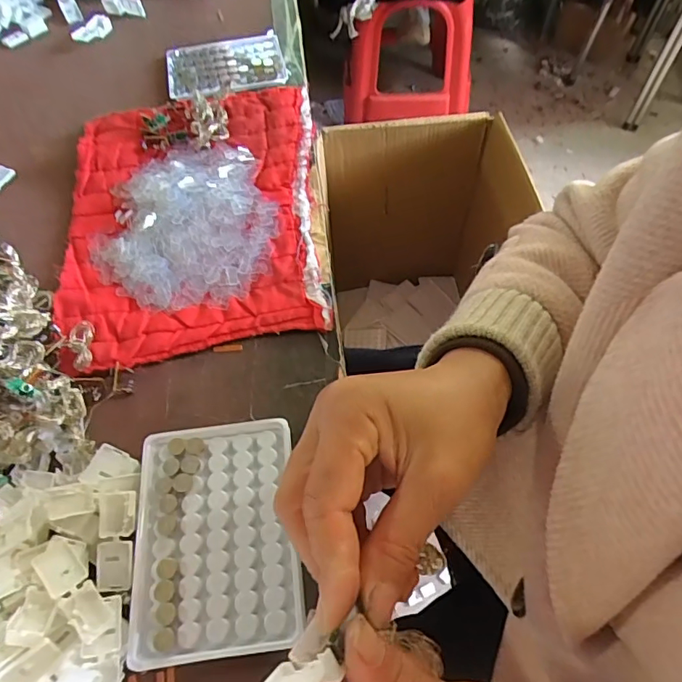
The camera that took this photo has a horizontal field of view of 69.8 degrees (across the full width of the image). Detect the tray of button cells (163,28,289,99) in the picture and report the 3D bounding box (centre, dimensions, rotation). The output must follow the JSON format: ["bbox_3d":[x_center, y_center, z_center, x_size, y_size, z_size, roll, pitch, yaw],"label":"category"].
[{"bbox_3d":[-0.133,-0.318,0.560,0.131,0.012,0.098,-10,61,-6],"label":"tray of button cells"}]

